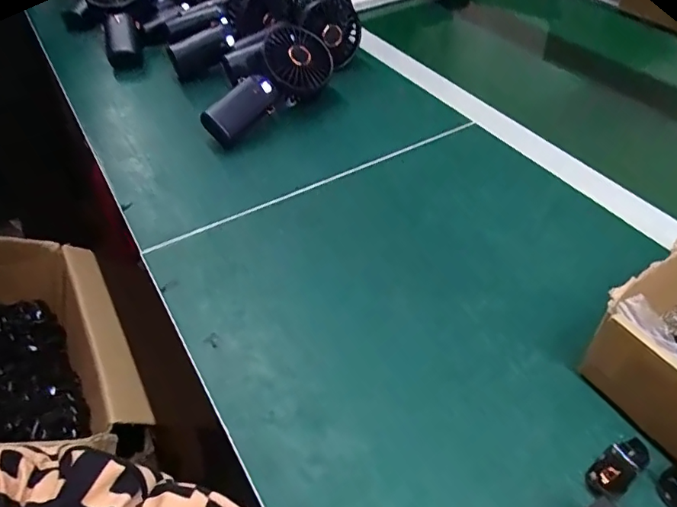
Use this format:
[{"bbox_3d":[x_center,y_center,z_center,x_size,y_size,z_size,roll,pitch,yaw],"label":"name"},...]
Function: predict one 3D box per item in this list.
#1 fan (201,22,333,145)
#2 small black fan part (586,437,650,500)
[{"bbox_3d":[-0.097,-0.218,0.687,0.190,0.085,0.061,-44,57,-13],"label":"fan"},{"bbox_3d":[0.176,0.136,0.326,0.045,0.014,0.022,-28,50,-25],"label":"small black fan part"}]

